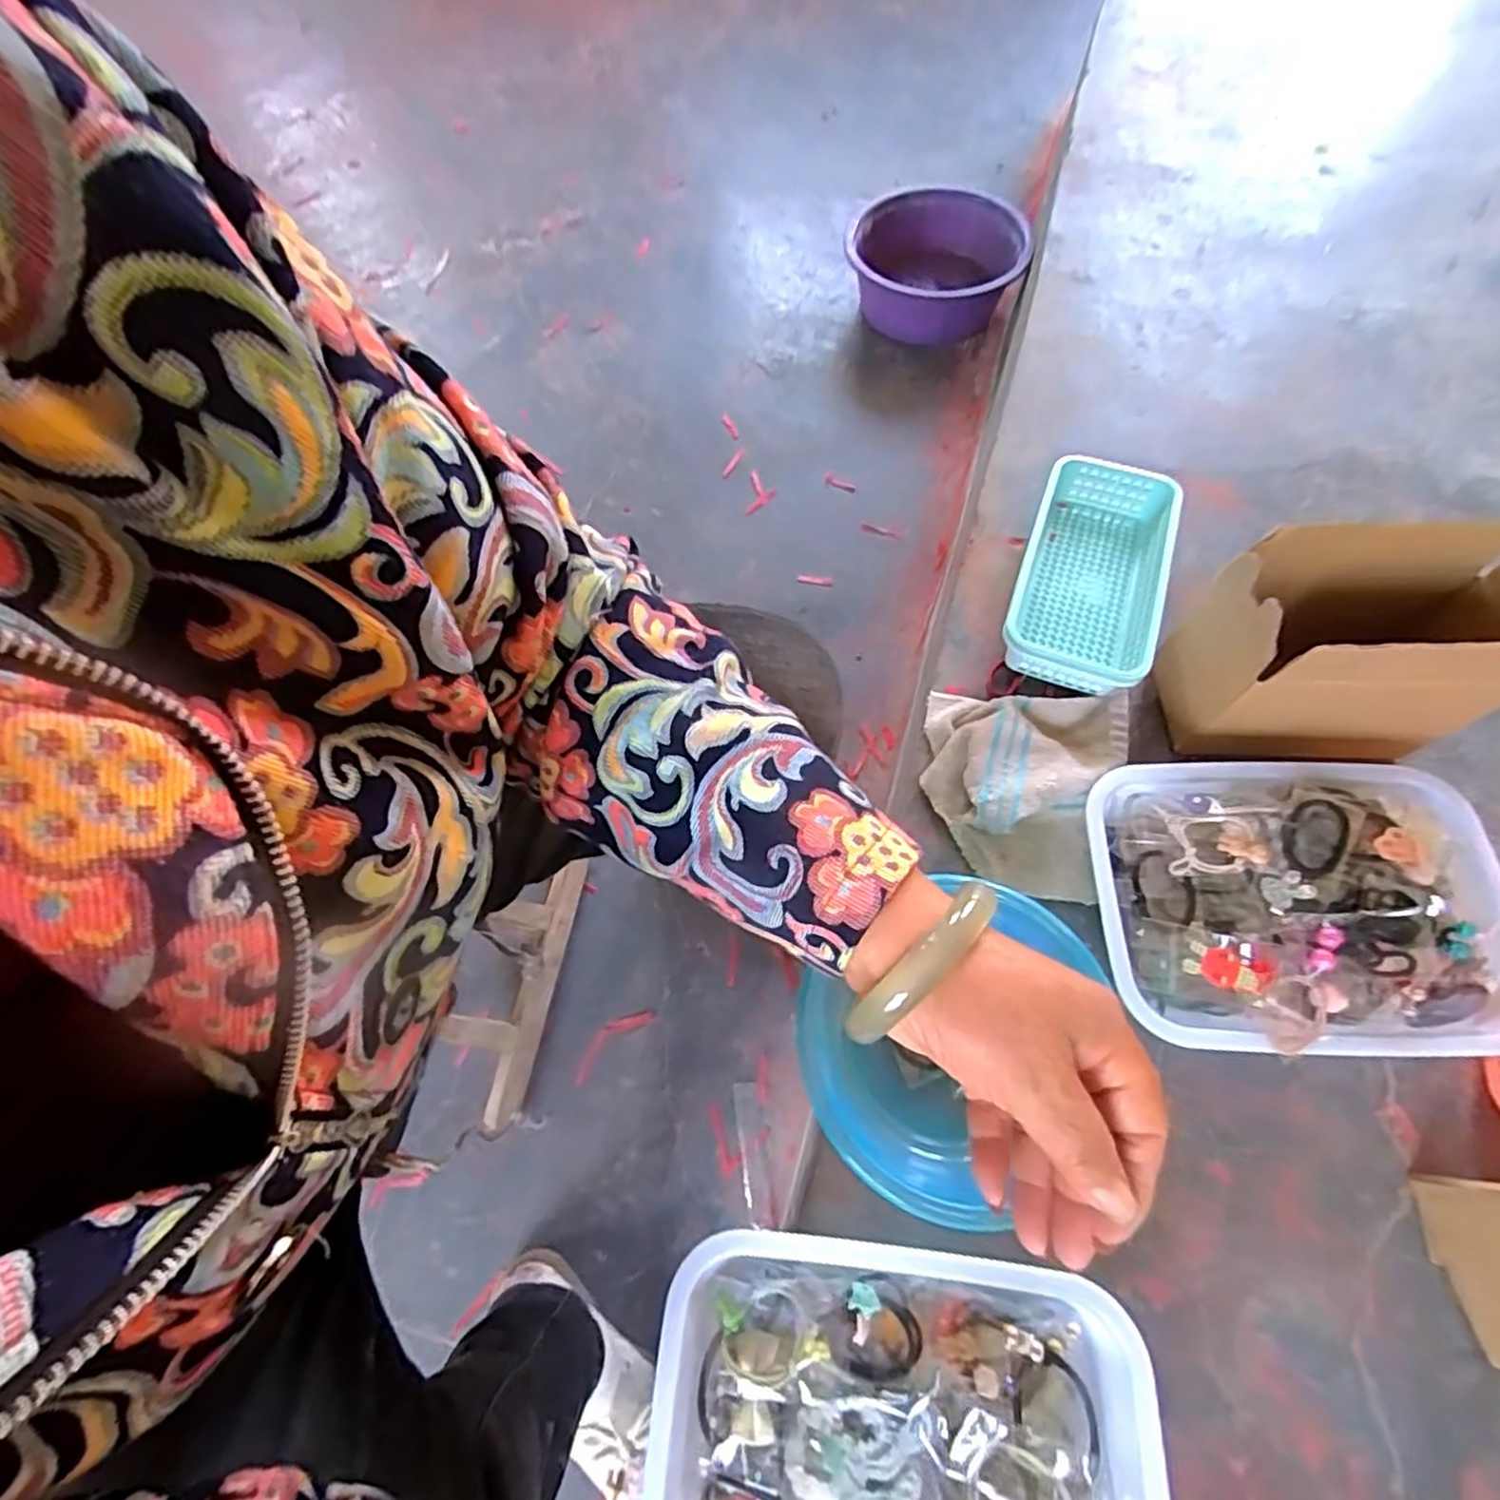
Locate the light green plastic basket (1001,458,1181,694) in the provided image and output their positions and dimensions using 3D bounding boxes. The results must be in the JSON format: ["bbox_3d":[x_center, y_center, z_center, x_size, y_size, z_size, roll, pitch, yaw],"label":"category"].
[{"bbox_3d":[0.338,-0.172,0.696,0.131,0.070,0.262,20,67,11],"label":"light green plastic basket"}]

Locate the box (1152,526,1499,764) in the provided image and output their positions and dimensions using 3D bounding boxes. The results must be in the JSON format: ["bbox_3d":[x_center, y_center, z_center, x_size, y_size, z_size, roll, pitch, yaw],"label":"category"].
[{"bbox_3d":[0.469,-0.072,0.557,0.216,0.172,0.125,0,64,2],"label":"box"}]

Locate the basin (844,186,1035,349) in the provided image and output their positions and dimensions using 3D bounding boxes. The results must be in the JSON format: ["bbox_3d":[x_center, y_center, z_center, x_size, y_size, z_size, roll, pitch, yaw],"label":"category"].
[{"bbox_3d":[0.294,-0.777,1.121,0.274,0.122,0.278,-1,64,2],"label":"basin"}]

